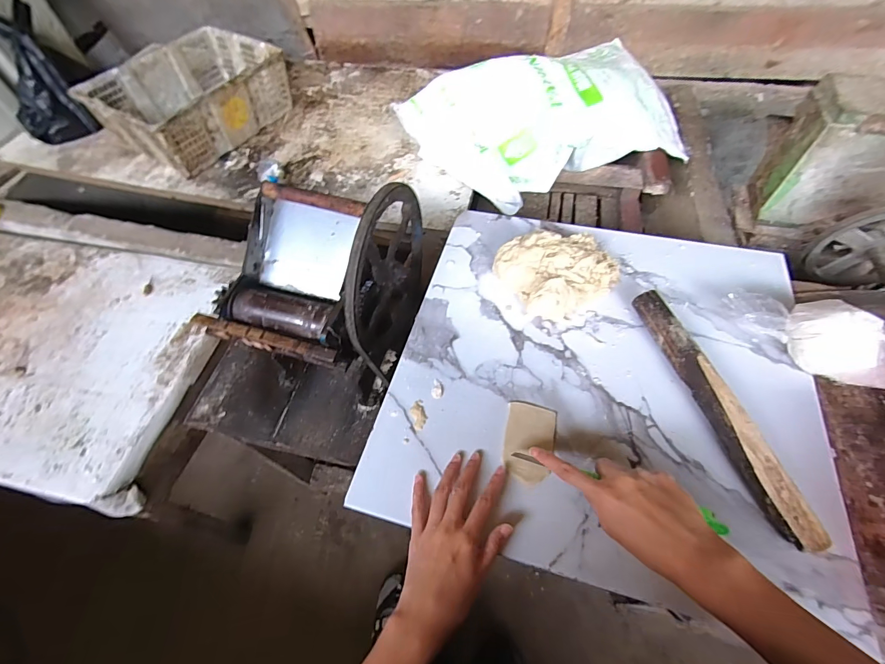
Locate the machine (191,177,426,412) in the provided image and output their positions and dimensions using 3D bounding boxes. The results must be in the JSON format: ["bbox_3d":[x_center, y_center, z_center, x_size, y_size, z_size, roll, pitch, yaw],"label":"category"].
[{"bbox_3d":[-0.183,-0.080,0.640,0.241,0.309,0.290,16,59,11],"label":"machine"}]

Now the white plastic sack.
[{"bbox_3d":[0.257,-0.536,1.009,0.640,0.206,0.402,-20,59,-11],"label":"white plastic sack"}]

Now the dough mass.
[{"bbox_3d":[0.164,-0.093,0.559,0.148,0.061,0.134,-27,61,-15],"label":"dough mass"}]

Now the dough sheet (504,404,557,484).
[{"bbox_3d":[0.099,0.125,0.449,0.054,0.004,0.089,7,56,12],"label":"dough sheet"}]

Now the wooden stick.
[{"bbox_3d":[0.306,0.079,0.448,0.033,0.034,0.300,-12,58,-6],"label":"wooden stick"}]

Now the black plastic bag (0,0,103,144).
[{"bbox_3d":[-1.126,-0.714,1.097,0.149,0.336,0.093,-8,25,-4],"label":"black plastic bag"}]

